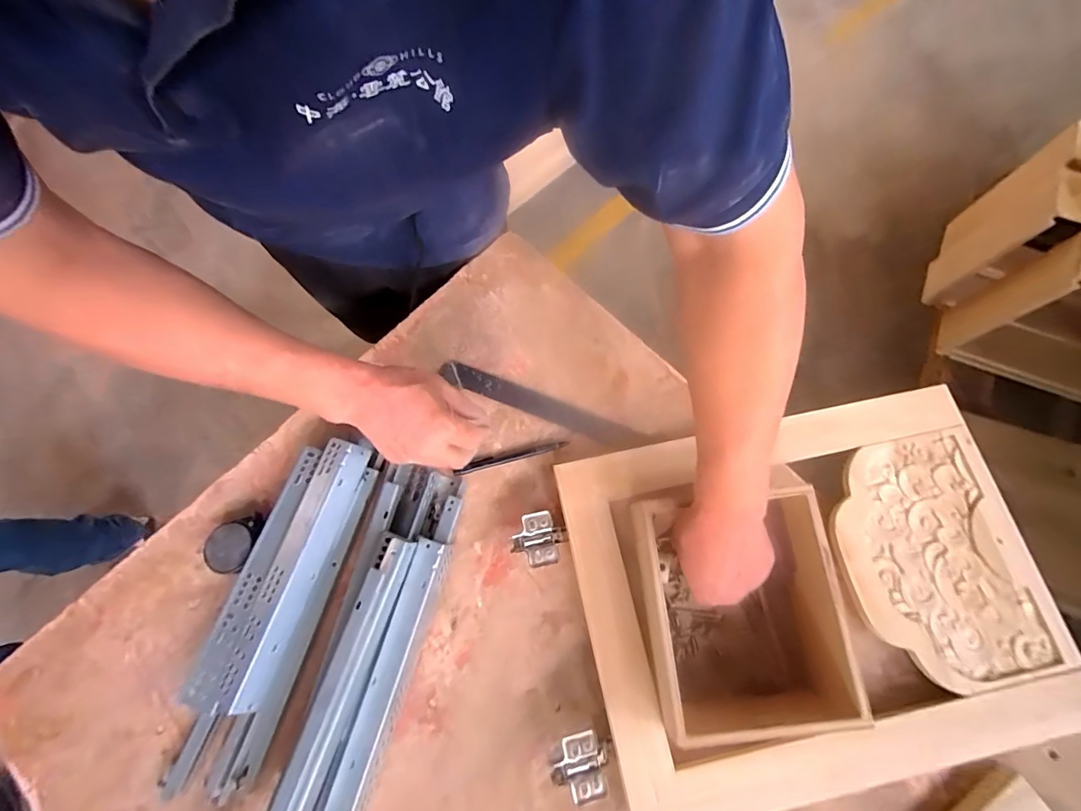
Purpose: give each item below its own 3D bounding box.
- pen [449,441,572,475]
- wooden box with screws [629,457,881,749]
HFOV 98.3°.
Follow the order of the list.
[{"bbox_3d":[-0.036,0.061,0.557,0.137,0.010,0.012,-14,73,-3],"label":"pen"},{"bbox_3d":[0.193,0.201,0.467,0.168,0.088,0.211,-5,73,0],"label":"wooden box with screws"}]

